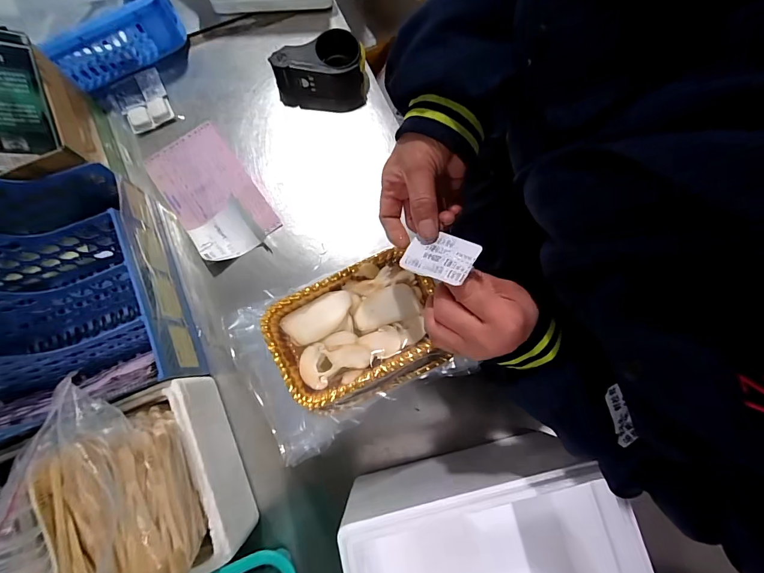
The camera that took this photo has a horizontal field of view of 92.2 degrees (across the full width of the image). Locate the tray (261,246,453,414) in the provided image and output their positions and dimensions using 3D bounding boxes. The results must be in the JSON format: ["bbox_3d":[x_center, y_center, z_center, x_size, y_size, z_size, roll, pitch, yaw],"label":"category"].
[{"bbox_3d":[-0.028,0.053,0.408,0.178,0.030,0.137,-24,80,-5],"label":"tray"}]

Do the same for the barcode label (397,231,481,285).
[{"bbox_3d":[0.046,-0.025,0.294,0.058,0.004,0.039,22,73,36],"label":"barcode label"}]

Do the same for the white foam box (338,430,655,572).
[{"bbox_3d":[0.128,0.339,0.442,0.309,0.171,0.239,-12,79,-3],"label":"white foam box"}]

